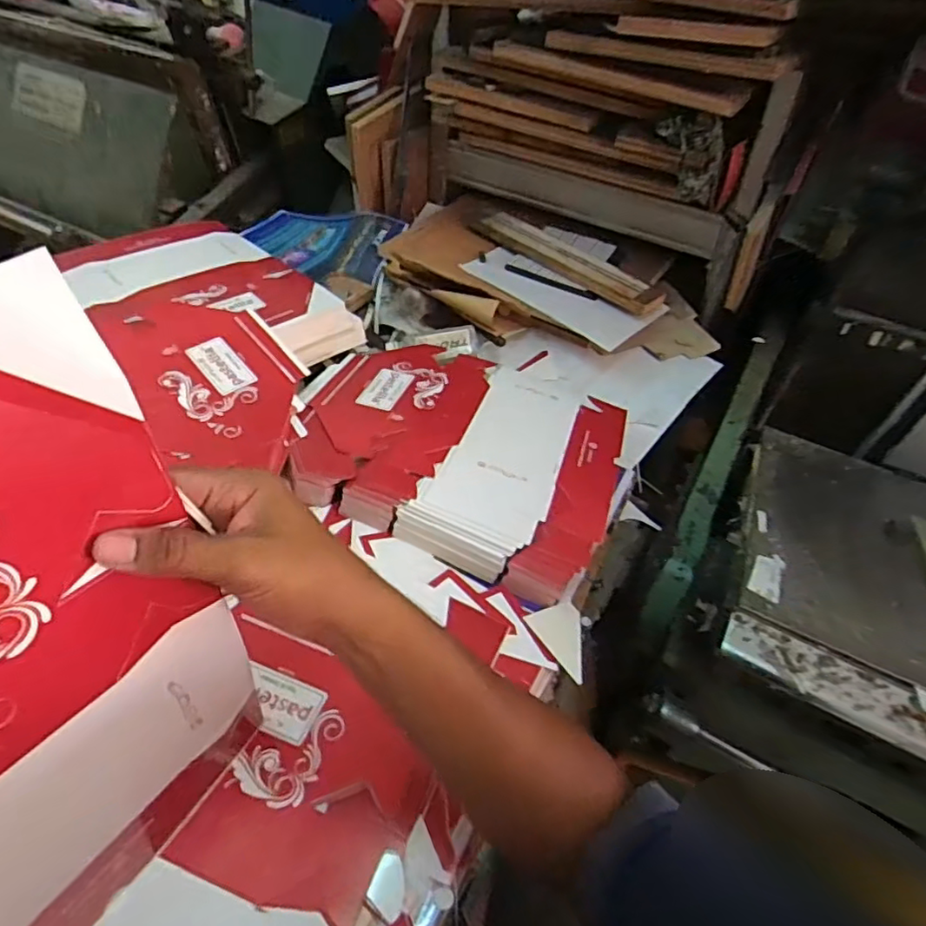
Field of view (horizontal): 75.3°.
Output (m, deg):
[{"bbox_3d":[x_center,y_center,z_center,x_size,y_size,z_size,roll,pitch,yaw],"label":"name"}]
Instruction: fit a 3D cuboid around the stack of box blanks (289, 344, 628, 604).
[{"bbox_3d":[0.001,-0.030,0.747,0.389,0.059,0.329,19,44,12],"label":"stack of box blanks"}]

